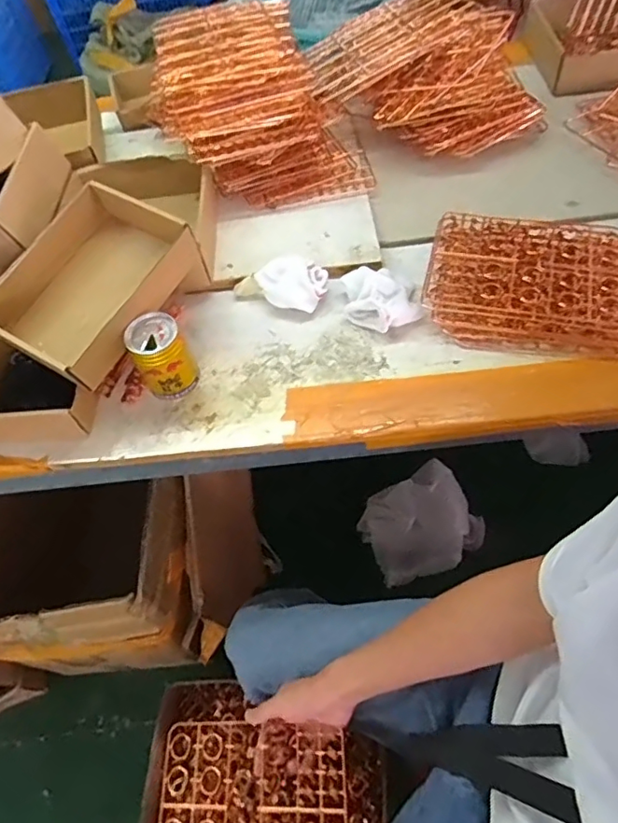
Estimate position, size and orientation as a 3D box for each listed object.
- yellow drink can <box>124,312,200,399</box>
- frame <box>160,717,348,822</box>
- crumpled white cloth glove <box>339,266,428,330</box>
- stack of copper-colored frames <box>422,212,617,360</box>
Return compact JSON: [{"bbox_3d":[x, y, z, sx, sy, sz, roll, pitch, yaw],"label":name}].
[{"bbox_3d":[-0.169,-0.062,0.633,0.064,0.090,0.060,-2,59,4],"label":"yellow drink can"},{"bbox_3d":[-0.065,0.426,0.585,0.215,0.015,0.155,-11,57,16],"label":"frame"},{"bbox_3d":[0.090,-0.146,0.689,0.090,0.038,0.101,-17,59,-5],"label":"crumpled white cloth glove"},{"bbox_3d":[0.283,-0.162,0.678,0.263,0.042,0.188,7,60,10],"label":"stack of copper-colored frames"}]

